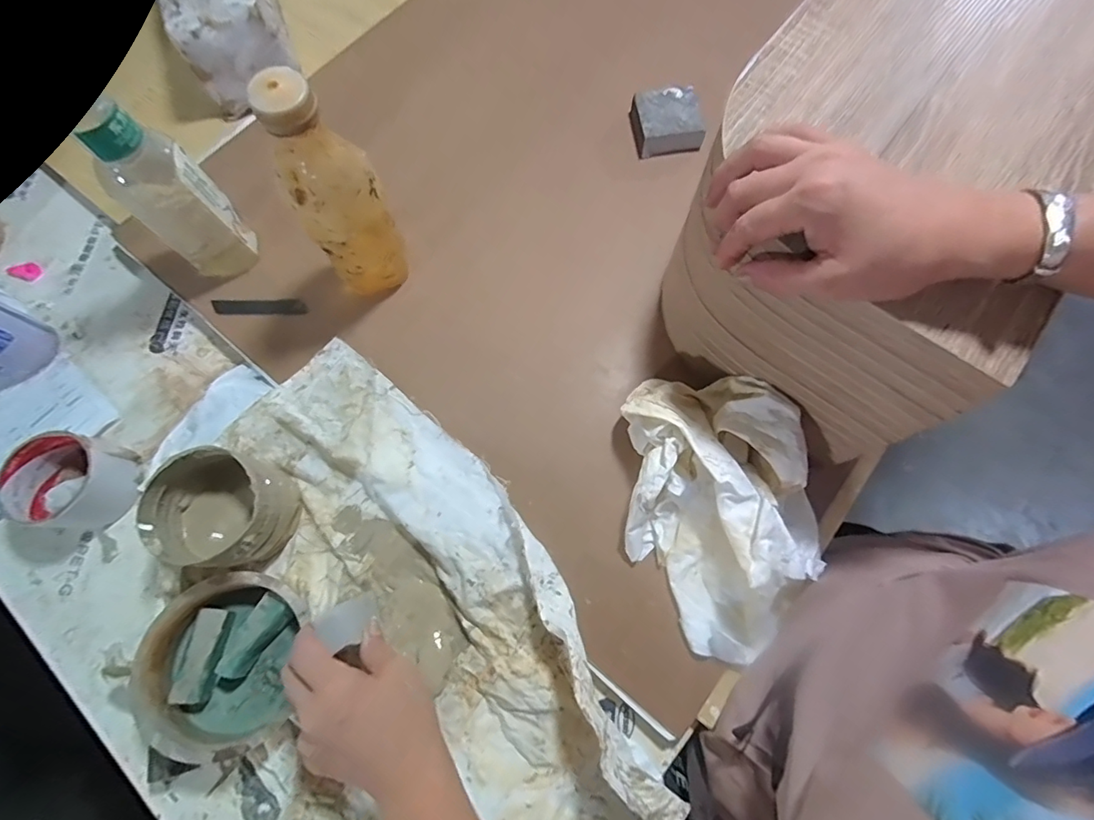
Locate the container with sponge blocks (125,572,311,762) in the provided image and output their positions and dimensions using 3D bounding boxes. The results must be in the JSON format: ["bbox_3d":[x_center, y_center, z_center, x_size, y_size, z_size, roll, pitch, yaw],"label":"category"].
[{"bbox_3d":[-0.250,0.196,0.391,0.117,0.042,0.124,10,72,5],"label":"container with sponge blocks"}]

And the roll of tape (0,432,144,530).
[{"bbox_3d":[-0.421,0.063,0.435,0.089,0.047,0.078,13,72,6],"label":"roll of tape"}]

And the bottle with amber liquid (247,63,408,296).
[{"bbox_3d":[-0.162,-0.167,0.410,0.056,0.214,0.067,12,74,5],"label":"bottle with amber liquid"}]

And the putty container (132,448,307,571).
[{"bbox_3d":[-0.261,0.081,0.404,0.085,0.076,0.085,-1,71,2],"label":"putty container"}]

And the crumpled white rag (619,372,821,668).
[{"bbox_3d":[0.141,0.080,0.393,0.148,0.079,0.215,-2,71,1],"label":"crumpled white rag"}]

